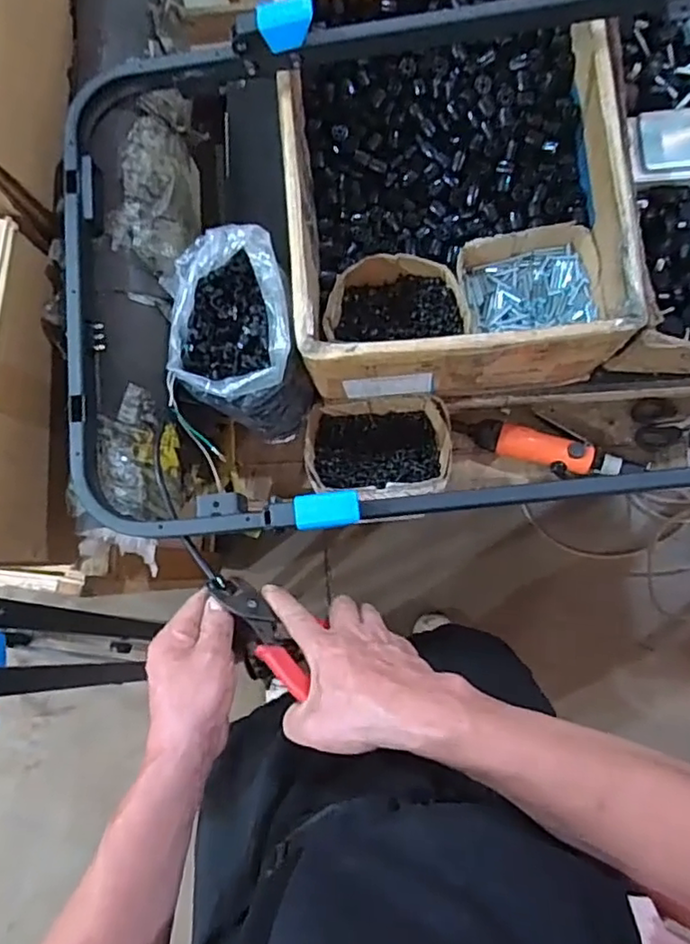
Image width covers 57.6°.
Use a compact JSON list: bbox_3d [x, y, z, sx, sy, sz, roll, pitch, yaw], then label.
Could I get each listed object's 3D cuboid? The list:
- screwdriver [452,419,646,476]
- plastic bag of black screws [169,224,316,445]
[{"bbox_3d":[0.248,-0.029,0.786,0.228,0.035,0.048,16,84,8],"label":"screwdriver"},{"bbox_3d":[-0.117,-0.150,0.724,0.140,0.163,0.194,-16,81,3],"label":"plastic bag of black screws"}]

